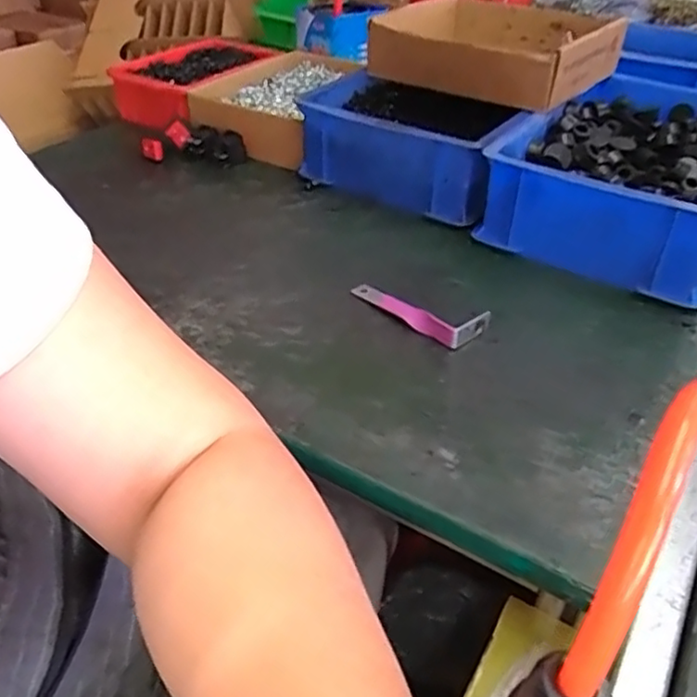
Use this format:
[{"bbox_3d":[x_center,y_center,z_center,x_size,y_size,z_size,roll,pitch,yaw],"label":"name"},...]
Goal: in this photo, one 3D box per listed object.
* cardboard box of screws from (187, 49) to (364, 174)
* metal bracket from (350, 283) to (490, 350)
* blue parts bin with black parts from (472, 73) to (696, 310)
[{"bbox_3d":[-0.067,-0.285,0.775,0.166,0.060,0.218,20,42,23],"label":"cardboard box of screws"},{"bbox_3d":[0.053,-0.034,0.498,0.039,0.018,0.104,-31,48,-33],"label":"metal bracket"},{"bbox_3d":[0.270,-0.164,0.611,0.195,0.086,0.295,23,44,26],"label":"blue parts bin with black parts"}]

